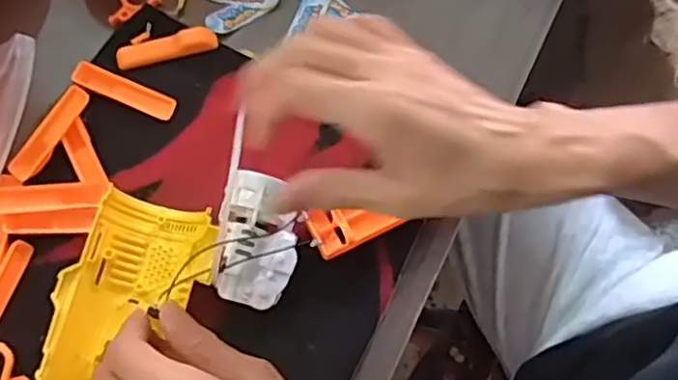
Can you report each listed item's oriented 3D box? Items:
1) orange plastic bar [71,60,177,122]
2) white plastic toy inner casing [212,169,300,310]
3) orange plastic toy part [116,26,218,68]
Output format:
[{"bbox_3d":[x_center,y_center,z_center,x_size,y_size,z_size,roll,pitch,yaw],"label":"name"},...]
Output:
[{"bbox_3d":[-0.131,-0.061,0.406,0.063,0.009,0.016,20,73,4],"label":"orange plastic bar"},{"bbox_3d":[-0.044,0.027,0.356,0.044,0.021,0.065,14,72,2],"label":"white plastic toy inner casing"},{"bbox_3d":[-0.109,-0.090,0.421,0.063,0.010,0.015,-14,73,-7],"label":"orange plastic toy part"}]

